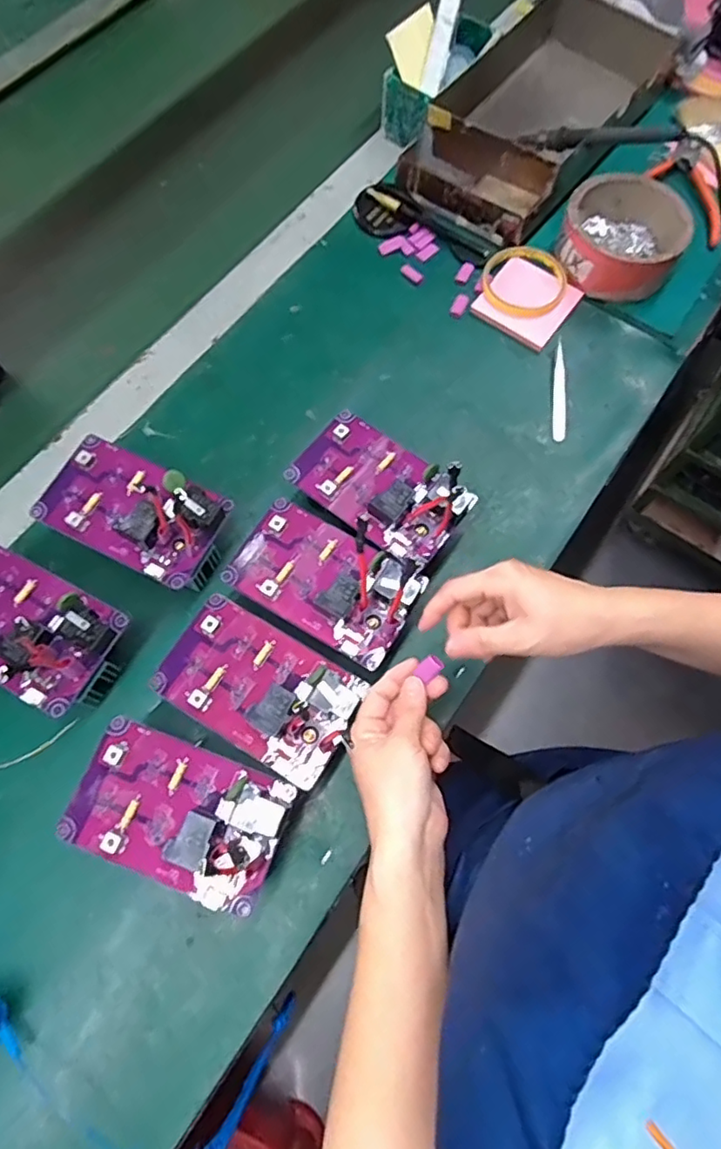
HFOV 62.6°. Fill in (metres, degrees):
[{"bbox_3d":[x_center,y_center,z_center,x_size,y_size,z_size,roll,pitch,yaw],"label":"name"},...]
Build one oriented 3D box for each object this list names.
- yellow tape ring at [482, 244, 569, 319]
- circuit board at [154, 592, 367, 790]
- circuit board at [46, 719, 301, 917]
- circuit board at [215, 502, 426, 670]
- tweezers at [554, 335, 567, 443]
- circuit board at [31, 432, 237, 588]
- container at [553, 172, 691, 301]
[{"bbox_3d":[0.172,-0.307,0.618,0.086,0.013,0.089,0,69,-1],"label":"yellow tape ring"},{"bbox_3d":[-0.072,0.078,0.416,0.142,0.020,0.083,30,72,9],"label":"circuit board"},{"bbox_3d":[-0.121,0.154,0.387,0.140,0.028,0.079,20,70,6],"label":"circuit board"},{"bbox_3d":[-0.025,-0.003,0.451,0.138,0.034,0.092,31,72,10],"label":"circuit board"},{"bbox_3d":[0.196,-0.180,0.577,0.011,0.006,0.110,6,70,2],"label":"tweezers"},{"bbox_3d":[-0.181,-0.046,0.486,0.141,0.070,0.086,26,71,8],"label":"circuit board"},{"bbox_3d":[0.270,-0.348,0.611,0.117,0.052,0.121,0,69,-1],"label":"container"}]

